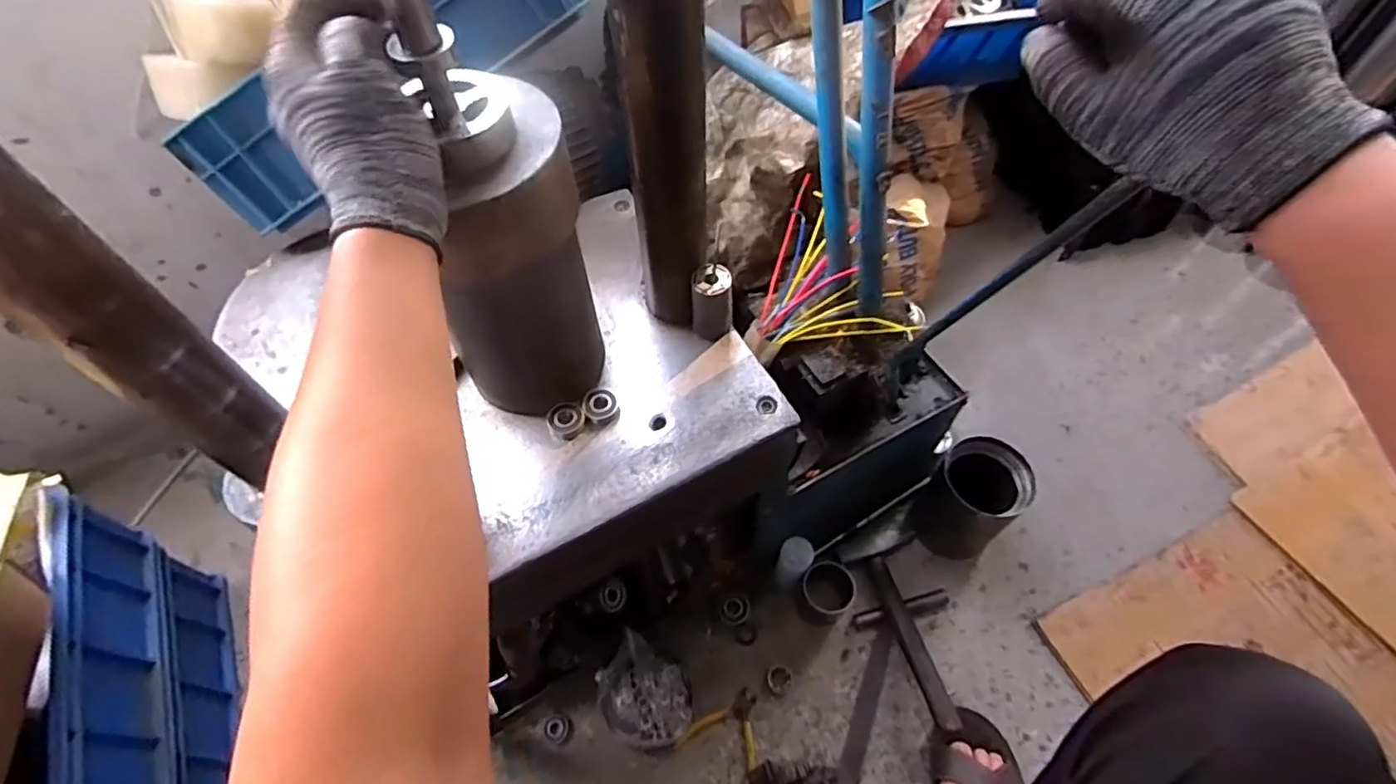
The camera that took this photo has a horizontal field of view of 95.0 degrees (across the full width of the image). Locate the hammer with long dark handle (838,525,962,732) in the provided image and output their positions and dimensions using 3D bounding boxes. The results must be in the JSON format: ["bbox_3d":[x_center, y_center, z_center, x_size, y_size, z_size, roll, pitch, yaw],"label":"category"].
[{"bbox_3d":[0.300,0.318,0.894,0.138,0.051,0.274,-17,58,-10],"label":"hammer with long dark handle"}]

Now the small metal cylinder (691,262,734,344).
[{"bbox_3d":[0.015,-0.087,0.626,0.039,0.079,0.034,-3,57,-1],"label":"small metal cylinder"}]

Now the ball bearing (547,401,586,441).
[{"bbox_3d":[-0.122,0.027,0.596,0.034,0.014,0.031,-1,57,1],"label":"ball bearing"}]

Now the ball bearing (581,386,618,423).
[{"bbox_3d":[-0.093,0.011,0.607,0.033,0.013,0.033,-1,57,1],"label":"ball bearing"}]

